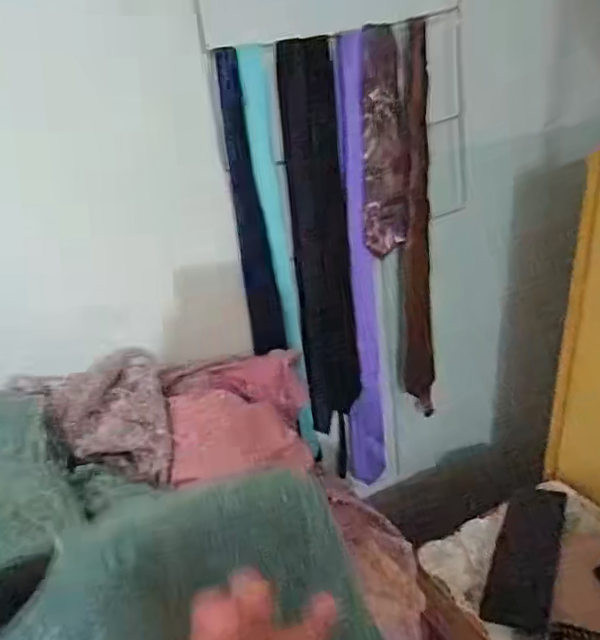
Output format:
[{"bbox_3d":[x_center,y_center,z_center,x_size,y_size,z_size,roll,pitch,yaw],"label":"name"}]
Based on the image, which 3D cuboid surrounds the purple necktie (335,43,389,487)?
[{"bbox_3d":[0.111,-0.045,1.022,0.067,0.810,0.017,-11,28,-11],"label":"purple necktie"}]

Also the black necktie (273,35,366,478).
[{"bbox_3d":[0.041,-0.062,0.977,0.103,0.731,0.022,-13,26,-10],"label":"black necktie"}]

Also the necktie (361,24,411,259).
[{"bbox_3d":[0.125,-0.265,0.898,0.080,0.329,0.014,-15,24,-11],"label":"necktie"}]

